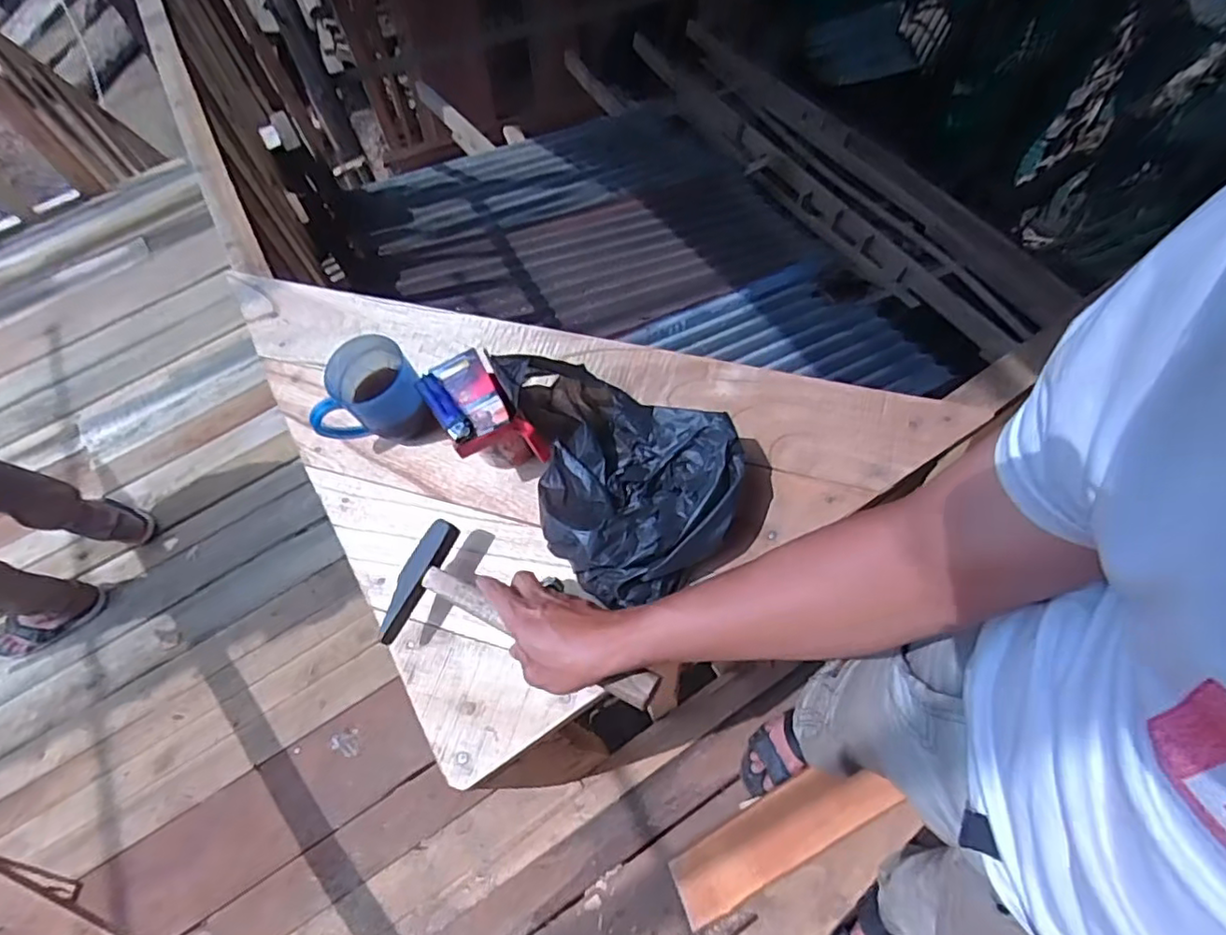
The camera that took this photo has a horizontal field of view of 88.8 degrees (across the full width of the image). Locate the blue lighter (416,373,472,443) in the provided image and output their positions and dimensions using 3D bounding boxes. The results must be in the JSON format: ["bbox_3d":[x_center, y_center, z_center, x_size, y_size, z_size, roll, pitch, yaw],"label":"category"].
[{"bbox_3d":[-0.157,-0.056,0.581,0.023,0.012,0.082,-36,66,-11],"label":"blue lighter"}]

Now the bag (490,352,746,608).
[{"bbox_3d":[0.016,-0.004,0.577,0.187,0.122,0.226,-26,64,-6],"label":"bag"}]

